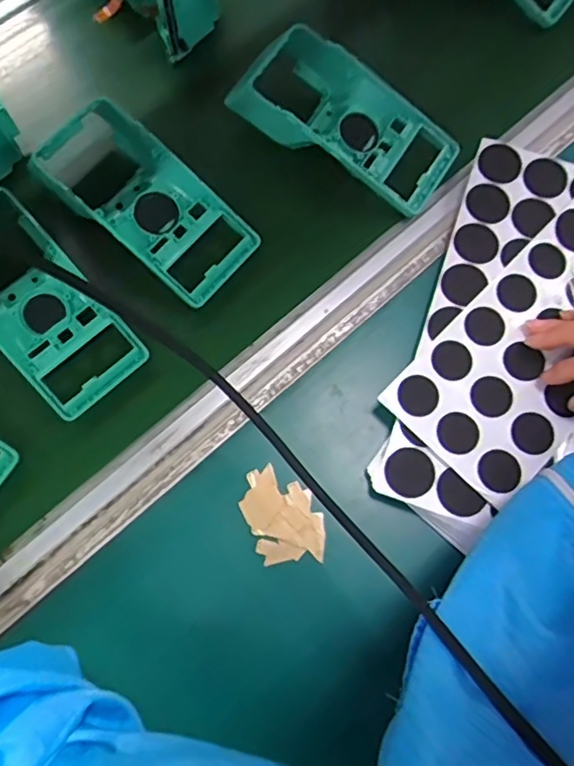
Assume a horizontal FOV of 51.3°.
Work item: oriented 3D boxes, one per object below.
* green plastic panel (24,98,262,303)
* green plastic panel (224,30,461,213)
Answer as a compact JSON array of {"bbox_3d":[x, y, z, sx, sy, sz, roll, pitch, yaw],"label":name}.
[{"bbox_3d":[-0.114,-0.146,0.481,0.183,0.048,0.087,38,78,11],"label":"green plastic panel"},{"bbox_3d":[0.047,-0.224,0.501,0.193,0.043,0.088,33,77,10],"label":"green plastic panel"}]

